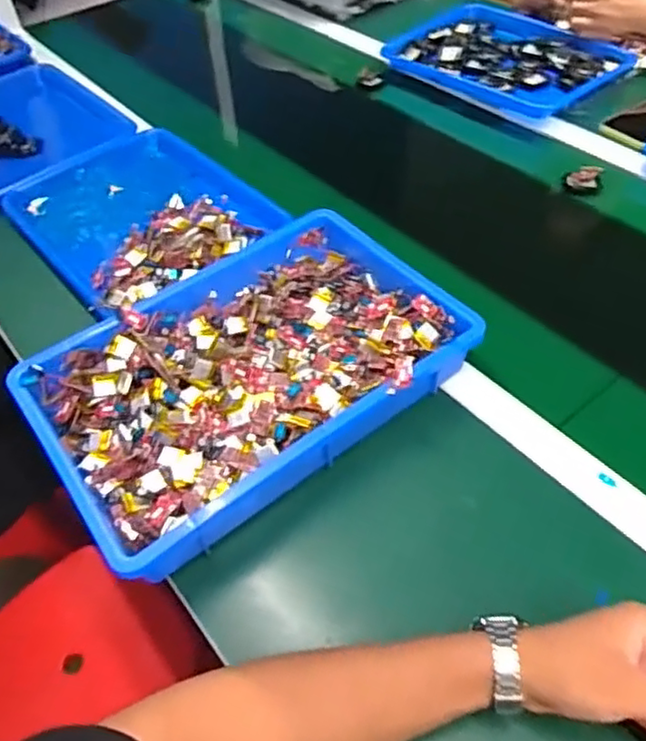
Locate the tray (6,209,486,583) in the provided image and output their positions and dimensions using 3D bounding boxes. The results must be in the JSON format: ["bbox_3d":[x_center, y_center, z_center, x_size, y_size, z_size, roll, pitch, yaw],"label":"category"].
[{"bbox_3d":[-0.066,-0.003,0.587,0.365,0.050,0.237,-32,54,-20],"label":"tray"}]

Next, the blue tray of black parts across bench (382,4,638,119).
[{"bbox_3d":[0.293,-0.501,1.015,0.331,0.031,0.235,33,60,28],"label":"blue tray of black parts across bench"}]

